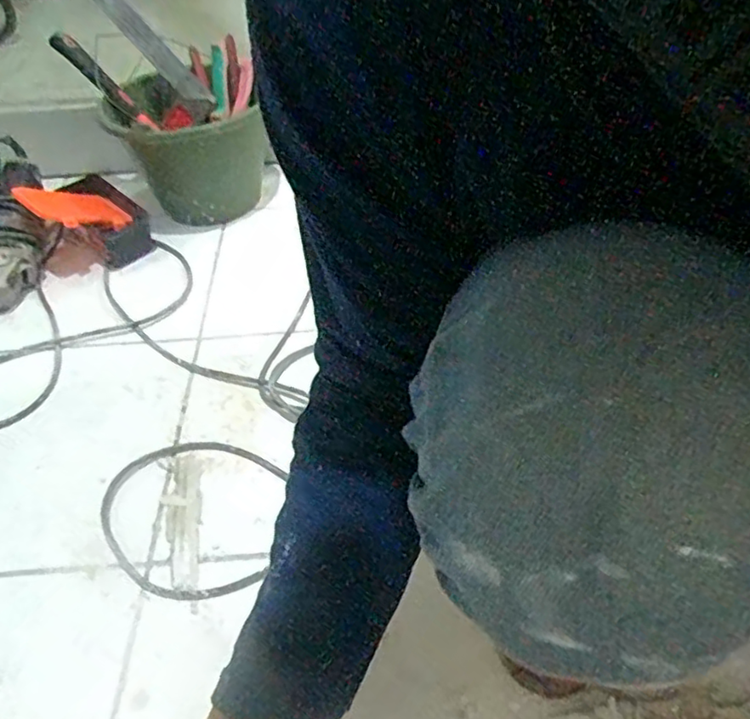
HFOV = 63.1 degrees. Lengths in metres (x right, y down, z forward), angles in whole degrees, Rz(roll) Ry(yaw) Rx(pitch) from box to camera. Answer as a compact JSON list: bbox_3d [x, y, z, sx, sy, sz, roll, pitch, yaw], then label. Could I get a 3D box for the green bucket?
[{"bbox_3d":[-0.280,-0.303,0.913,0.175,0.173,0.187,-2,45,2],"label":"green bucket"}]

